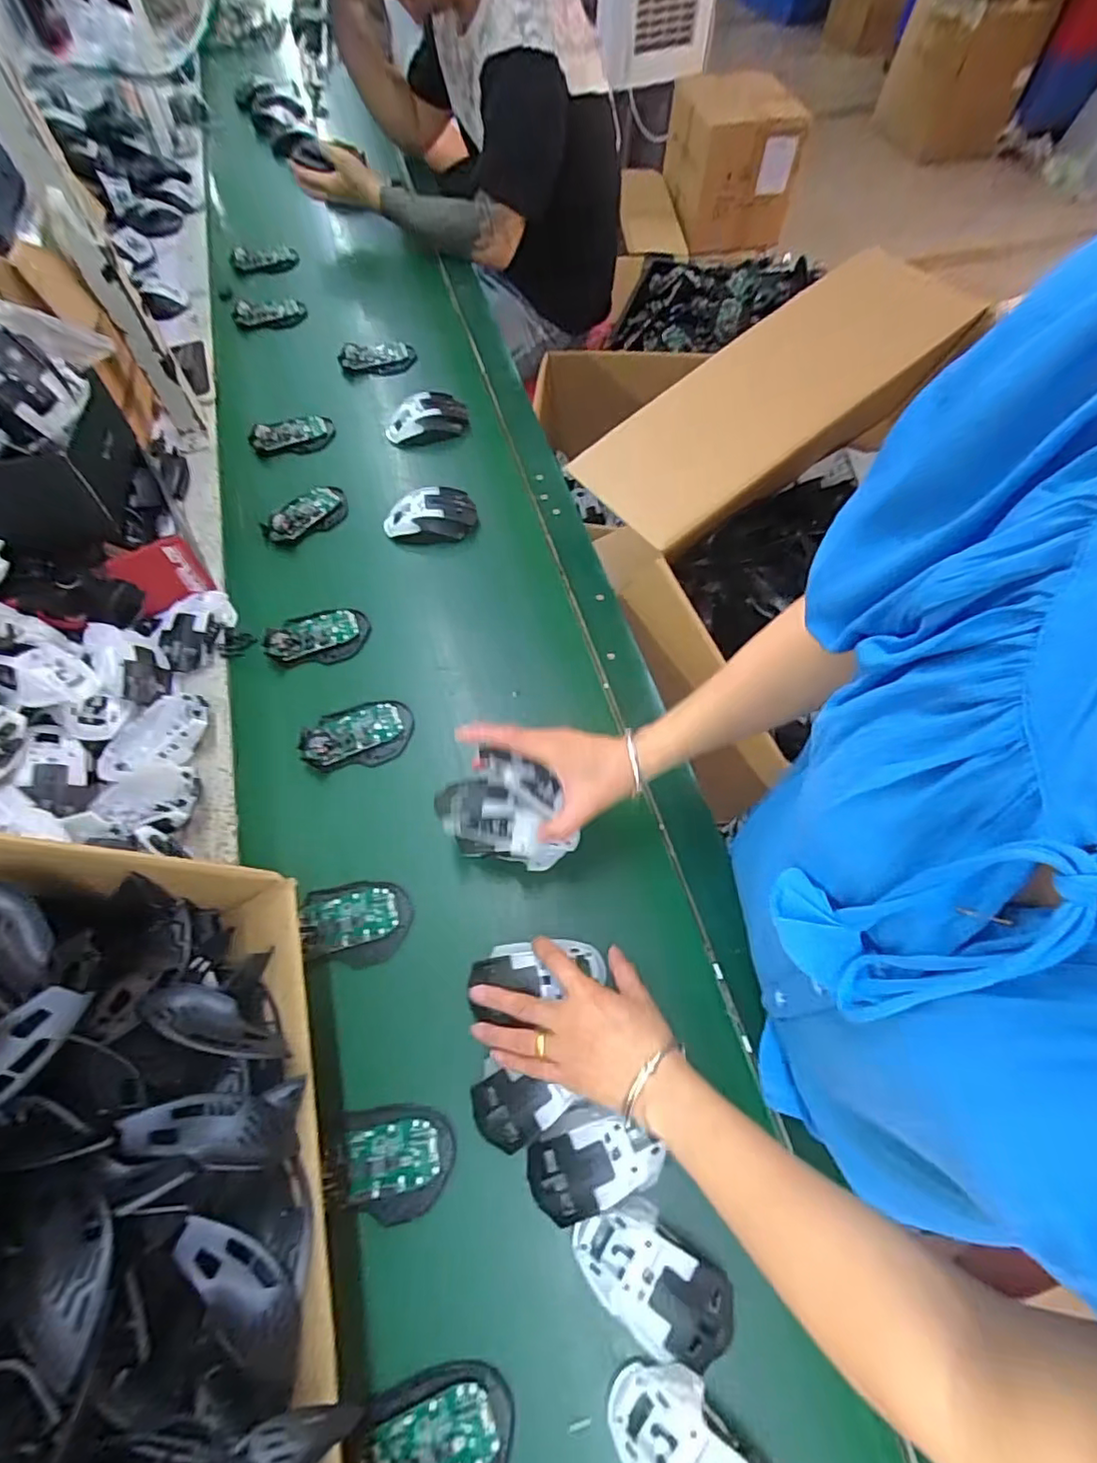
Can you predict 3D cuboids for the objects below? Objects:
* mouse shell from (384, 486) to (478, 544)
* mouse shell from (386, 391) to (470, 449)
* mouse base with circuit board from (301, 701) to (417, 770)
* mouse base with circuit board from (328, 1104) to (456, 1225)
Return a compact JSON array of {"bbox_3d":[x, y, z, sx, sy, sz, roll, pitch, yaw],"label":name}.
[{"bbox_3d":[-0.152,-0.276,0.770,0.118,0.037,0.066,-6,62,-5],"label":"mouse shell"},{"bbox_3d":[-0.178,-0.454,0.872,0.115,0.040,0.074,-16,63,-10],"label":"mouse shell"},{"bbox_3d":[-0.203,0.002,0.637,0.113,0.025,0.067,-11,62,-7],"label":"mouse base with circuit board"},{"bbox_3d":[-0.121,0.334,0.465,0.091,0.015,0.072,0,62,-2],"label":"mouse base with circuit board"}]

